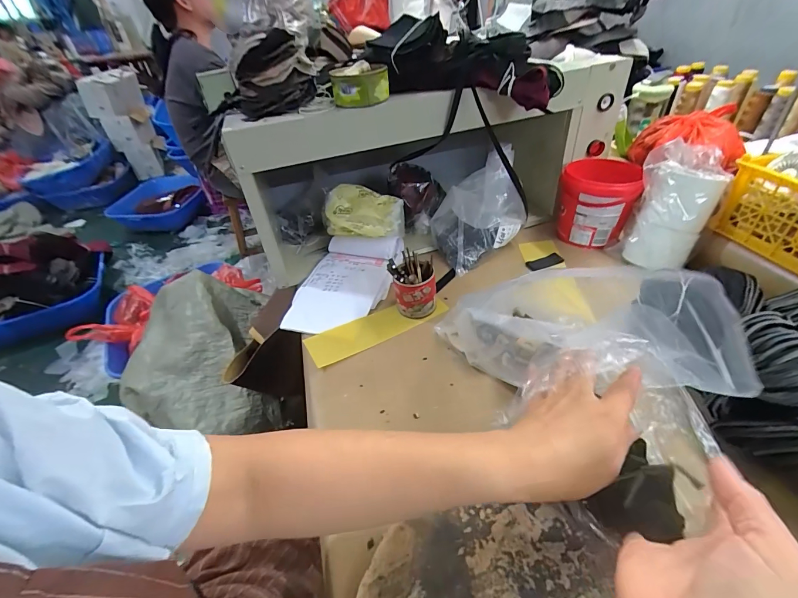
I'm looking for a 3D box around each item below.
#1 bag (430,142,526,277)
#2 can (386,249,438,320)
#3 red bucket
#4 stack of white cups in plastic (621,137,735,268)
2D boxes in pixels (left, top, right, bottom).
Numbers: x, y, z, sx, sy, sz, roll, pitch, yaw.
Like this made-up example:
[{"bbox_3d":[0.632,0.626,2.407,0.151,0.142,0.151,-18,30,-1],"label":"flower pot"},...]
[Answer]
[{"bbox_3d":[0.154,-0.164,0.689,0.166,0.162,0.098,-25,43,-21],"label":"bag"},{"bbox_3d":[0.021,-0.024,0.581,0.065,0.082,0.067,-4,40,3],"label":"can"},{"bbox_3d":[0.357,-0.181,0.678,0.120,0.132,0.105,10,42,19],"label":"red bucket"},{"bbox_3d":[0.445,-0.150,0.602,0.107,0.178,0.103,22,47,29],"label":"stack of white cups in plastic"}]

